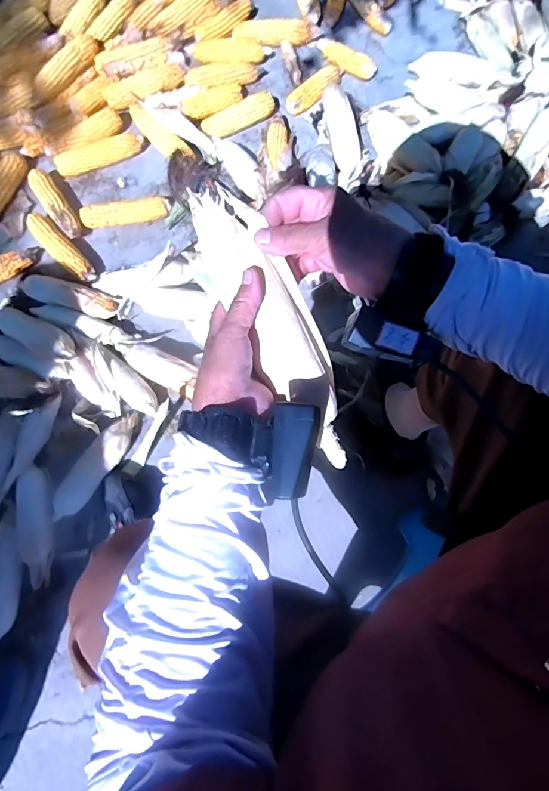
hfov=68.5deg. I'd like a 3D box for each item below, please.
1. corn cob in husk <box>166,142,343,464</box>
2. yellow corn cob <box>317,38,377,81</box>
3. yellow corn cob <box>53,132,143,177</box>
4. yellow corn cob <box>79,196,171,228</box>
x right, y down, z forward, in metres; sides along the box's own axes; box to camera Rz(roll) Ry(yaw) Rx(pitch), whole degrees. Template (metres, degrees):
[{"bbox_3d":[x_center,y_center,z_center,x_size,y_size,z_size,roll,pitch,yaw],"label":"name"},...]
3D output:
[{"bbox_3d":[-0.004,-0.071,0.344,0.058,0.044,0.288,-30,96,-5],"label":"corn cob in husk"},{"bbox_3d":[0.165,-0.790,0.939,0.161,0.037,0.038,38,82,6],"label":"yellow corn cob"},{"bbox_3d":[-0.402,-0.555,0.925,0.205,0.038,0.047,-17,79,-2],"label":"yellow corn cob"},{"bbox_3d":[-0.329,-0.404,0.895,0.191,0.040,0.047,-14,79,-2],"label":"yellow corn cob"}]

